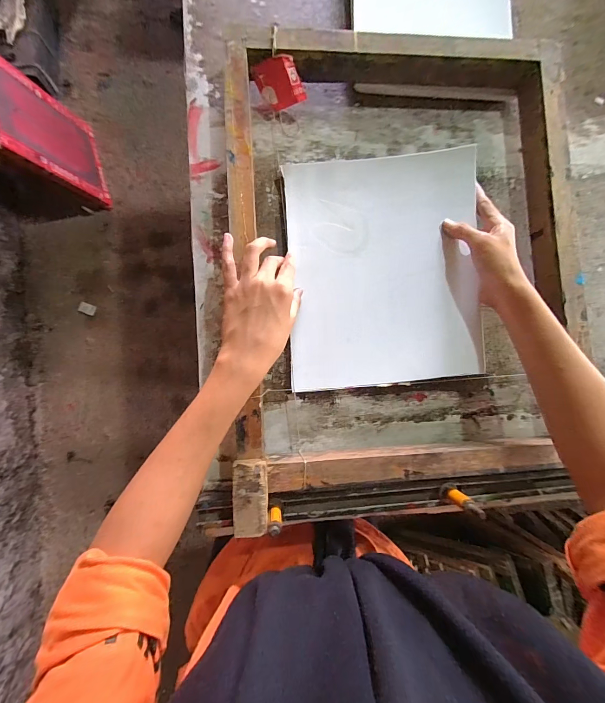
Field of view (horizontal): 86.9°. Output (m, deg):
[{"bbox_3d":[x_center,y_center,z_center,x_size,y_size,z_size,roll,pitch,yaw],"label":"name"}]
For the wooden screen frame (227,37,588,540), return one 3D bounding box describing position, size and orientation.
[{"bbox_3d":[0.121,-0.102,0.359,0.394,0.045,0.534,-2,86,-5],"label":"wooden screen frame"}]

